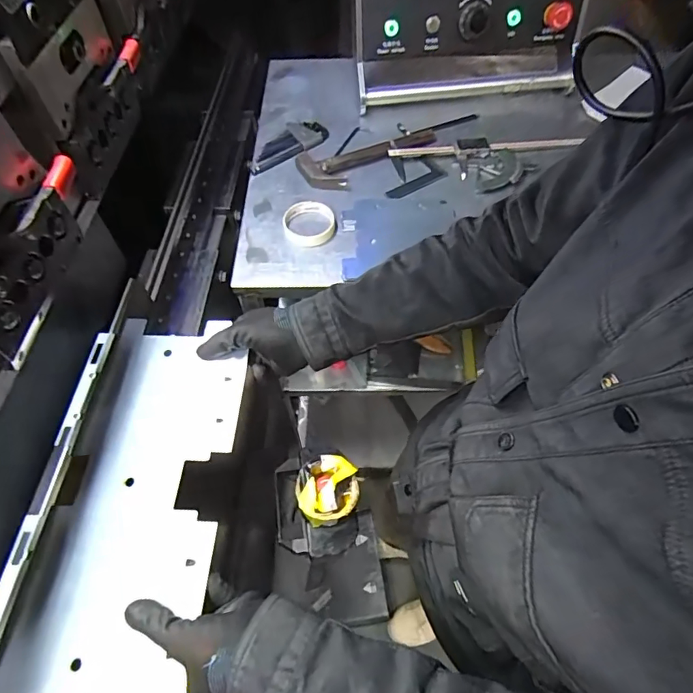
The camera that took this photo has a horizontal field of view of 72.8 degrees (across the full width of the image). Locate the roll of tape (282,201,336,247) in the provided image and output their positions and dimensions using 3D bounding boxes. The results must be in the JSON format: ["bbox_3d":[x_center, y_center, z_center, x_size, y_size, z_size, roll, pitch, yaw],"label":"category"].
[{"bbox_3d":[-0.060,-0.198,0.754,0.081,0.018,0.087,0,57,0],"label":"roll of tape"}]

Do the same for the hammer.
[{"bbox_3d":[0.049,-0.340,0.832,0.266,0.024,0.096,-21,59,-13],"label":"hammer"}]

